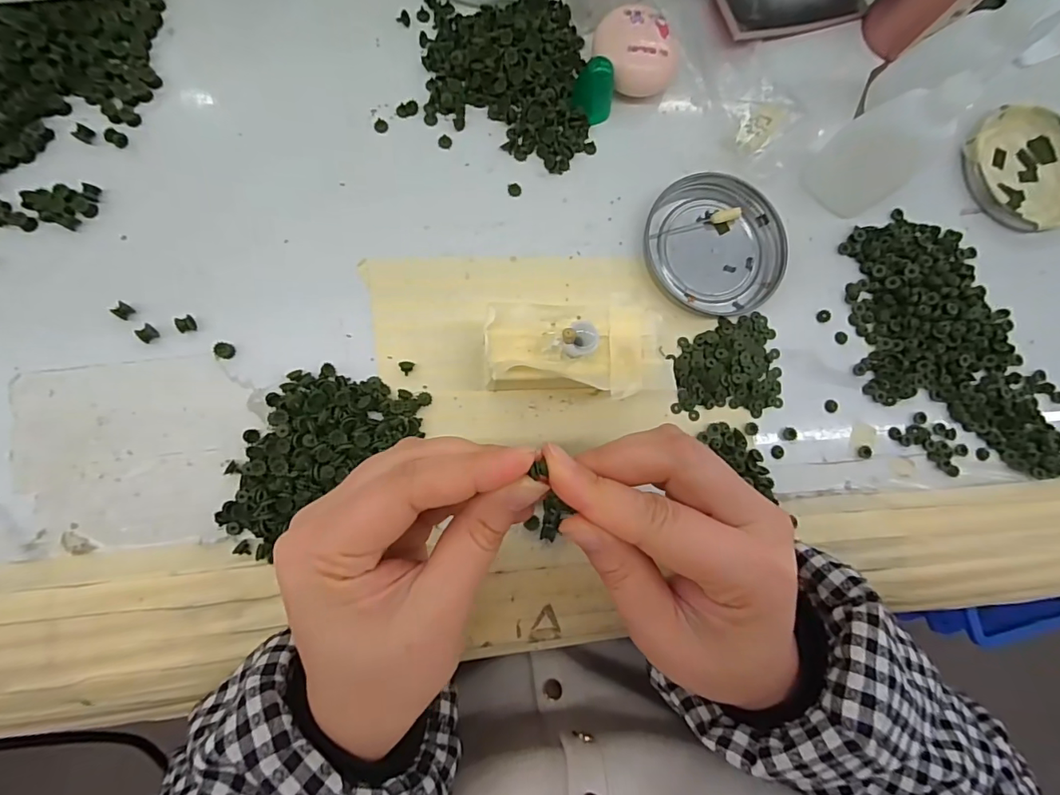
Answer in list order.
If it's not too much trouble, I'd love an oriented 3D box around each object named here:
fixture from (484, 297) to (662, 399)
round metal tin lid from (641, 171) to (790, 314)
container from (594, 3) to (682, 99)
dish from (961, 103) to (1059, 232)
[{"bbox_3d":[0.020,-0.021,0.237,0.084,0.044,0.047,-5,84,-8],"label":"fixture"},{"bbox_3d":[0.102,-0.085,0.273,0.078,0.010,0.074,1,83,-7],"label":"round metal tin lid"},{"bbox_3d":[0.057,-0.190,0.269,0.042,0.019,0.042,1,83,-7],"label":"container"},{"bbox_3d":[0.309,-0.142,0.304,0.075,0.010,0.079,1,83,-7],"label":"dish"}]

